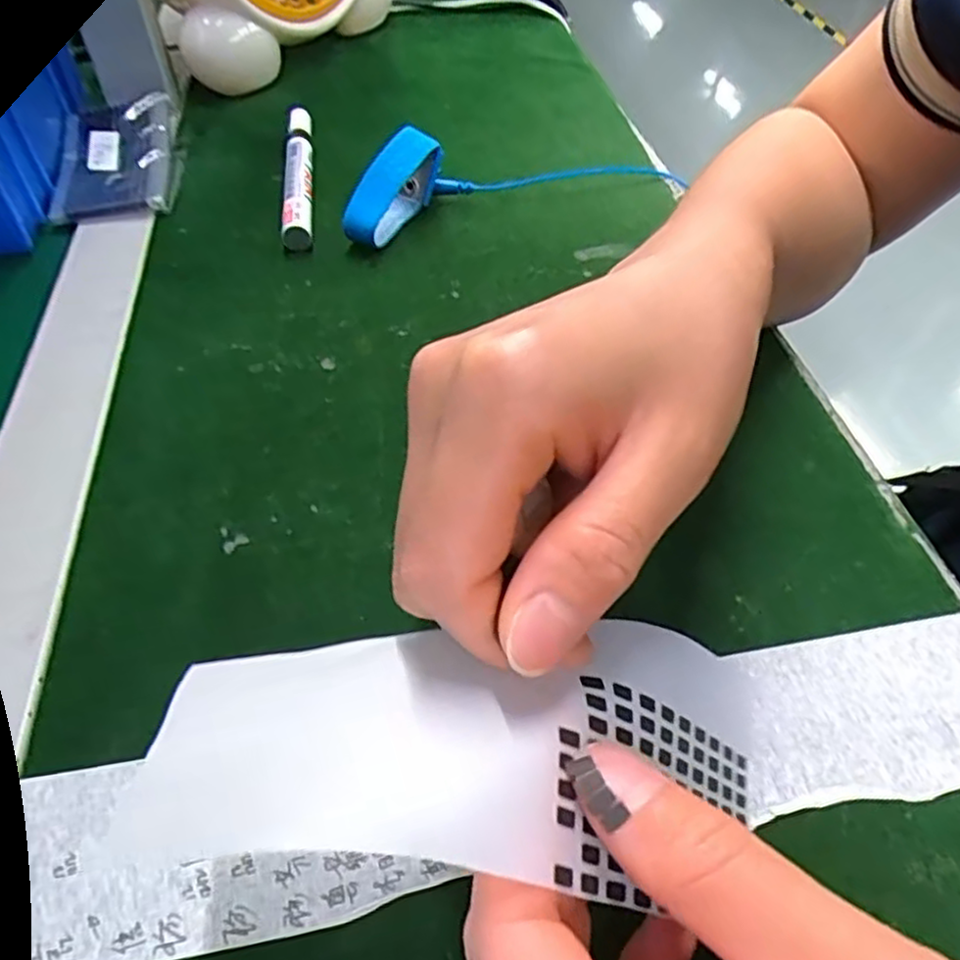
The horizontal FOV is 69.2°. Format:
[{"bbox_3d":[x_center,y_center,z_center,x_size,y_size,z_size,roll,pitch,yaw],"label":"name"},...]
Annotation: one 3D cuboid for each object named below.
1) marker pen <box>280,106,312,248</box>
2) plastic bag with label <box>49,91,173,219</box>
[{"bbox_3d":[-0.104,-0.178,0.402,0.016,0.017,0.140,-6,50,-6],"label":"marker pen"},{"bbox_3d":[-0.214,-0.188,0.404,0.066,0.022,0.114,-10,51,-9],"label":"plastic bag with label"}]

